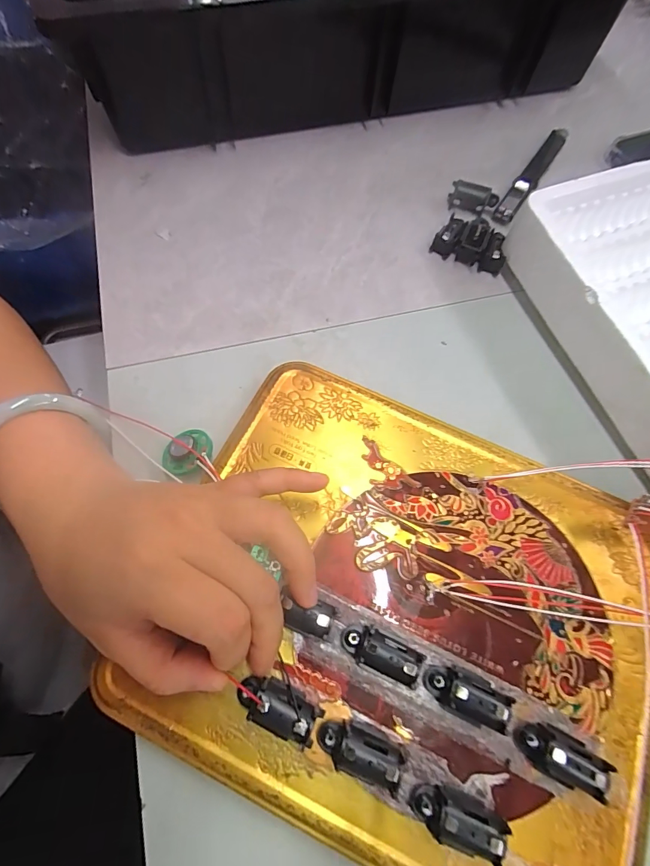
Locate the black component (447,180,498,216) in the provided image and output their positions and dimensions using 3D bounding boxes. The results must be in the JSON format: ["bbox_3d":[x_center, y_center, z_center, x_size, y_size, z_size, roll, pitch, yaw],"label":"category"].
[{"bbox_3d":[0.110,-0.175,0.312,0.035,0.015,0.014,17,67,4],"label":"black component"}]

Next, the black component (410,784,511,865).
[{"bbox_3d":[0.053,0.151,0.161,0.036,0.016,0.015,21,68,6],"label":"black component"}]

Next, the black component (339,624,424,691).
[{"bbox_3d":[0.025,0.096,0.182,0.035,0.015,0.015,23,68,7],"label":"black component"}]

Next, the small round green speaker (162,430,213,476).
[{"bbox_3d":[-0.075,0.010,0.225,0.027,0.009,0.028,0,66,-1],"label":"small round green speaker"}]

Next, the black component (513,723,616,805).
[{"bbox_3d":[0.097,0.134,0.172,0.035,0.015,0.017,29,69,9],"label":"black component"}]

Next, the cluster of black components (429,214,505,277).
[{"bbox_3d":[0.105,-0.135,0.295,0.049,0.018,0.029,28,68,9],"label":"cluster of black components"}]

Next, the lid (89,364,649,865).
[{"bbox_3d":[0.042,0.082,0.194,0.228,0.020,0.197,22,67,9],"label":"lid"}]

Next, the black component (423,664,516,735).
[{"bbox_3d":[0.061,0.112,0.177,0.036,0.015,0.019,20,68,6],"label":"black component"}]

